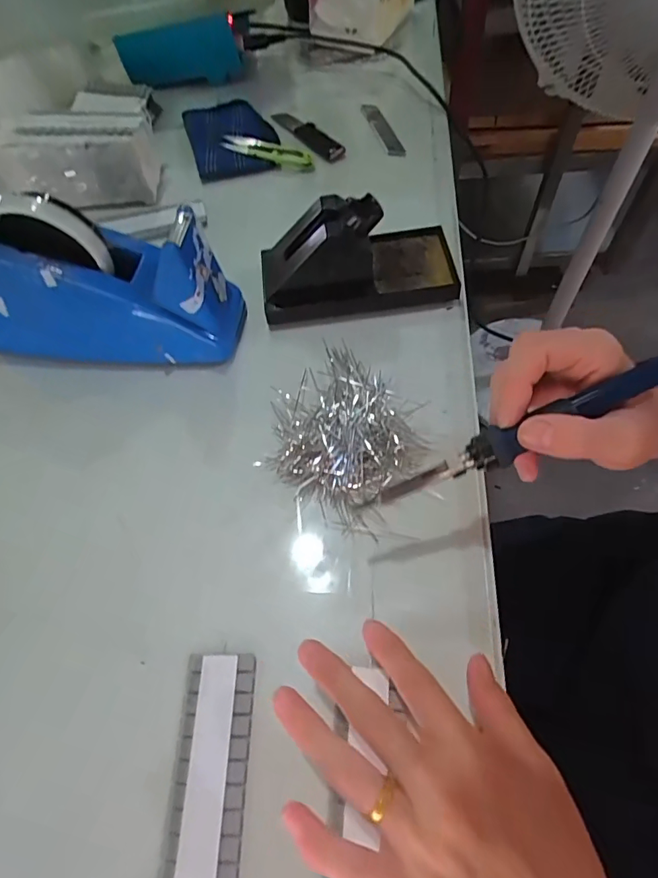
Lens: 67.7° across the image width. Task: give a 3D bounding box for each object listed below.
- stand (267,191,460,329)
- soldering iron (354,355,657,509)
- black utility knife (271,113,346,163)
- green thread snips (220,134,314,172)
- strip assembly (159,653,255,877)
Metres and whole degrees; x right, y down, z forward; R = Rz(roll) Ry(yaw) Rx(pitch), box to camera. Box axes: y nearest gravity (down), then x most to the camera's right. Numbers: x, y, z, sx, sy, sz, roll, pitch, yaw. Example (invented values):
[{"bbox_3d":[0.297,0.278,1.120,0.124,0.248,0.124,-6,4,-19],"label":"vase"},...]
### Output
[{"bbox_3d":[0.023,-0.148,0.390,0.158,0.068,0.074,-11,61,-2],"label":"stand"},{"bbox_3d":[0.112,-0.007,0.255,0.205,0.013,0.018,-25,61,6],"label":"soldering iron"},{"bbox_3d":[-0.024,-0.332,0.530,0.024,0.011,0.115,-30,63,-12],"label":"black utility knife"},{"bbox_3d":[-0.065,-0.297,0.511,0.101,0.016,0.021,20,64,15],"label":"green thread snips"},{"bbox_3d":[-0.063,0.181,0.256,0.039,0.007,0.124,-1,61,4],"label":"strip assembly"}]

